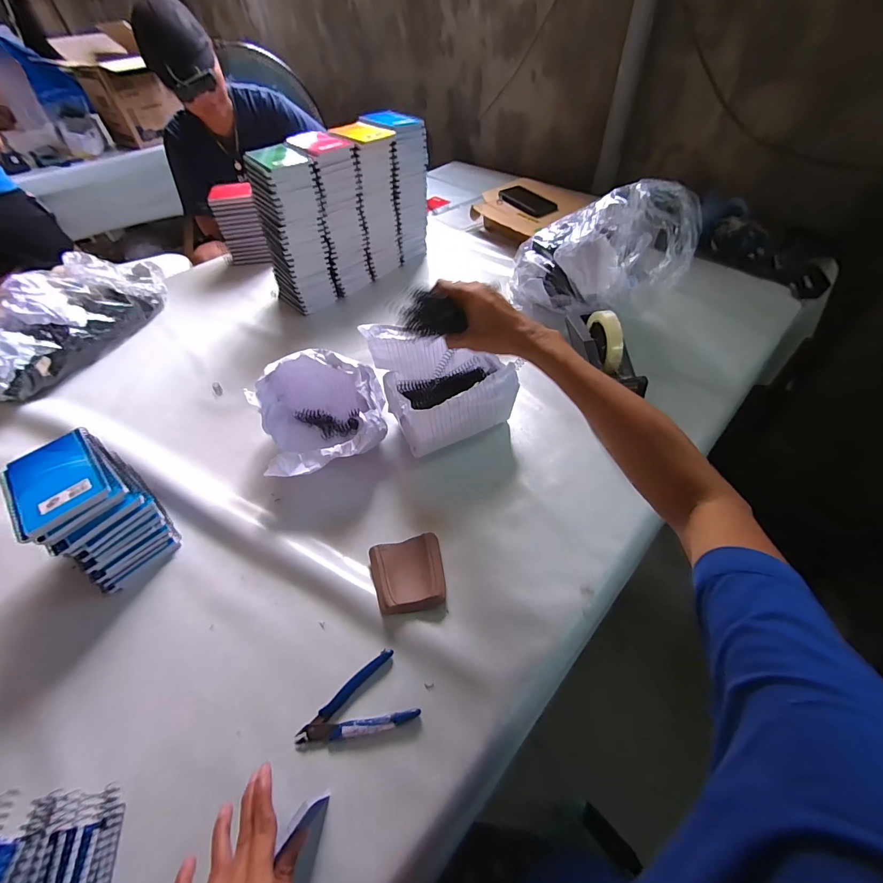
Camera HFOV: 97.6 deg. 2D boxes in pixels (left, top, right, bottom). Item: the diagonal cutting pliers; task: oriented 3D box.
[{"bbox_3d":[-0.088,0.282,0.400,0.113,0.013,0.070,-29,54,-19],"label":"diagonal cutting pliers"}]

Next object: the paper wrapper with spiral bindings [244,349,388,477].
[{"bbox_3d":[-0.183,-0.043,0.593,0.181,0.123,0.207,-9,50,-4],"label":"paper wrapper with spiral bindings"}]

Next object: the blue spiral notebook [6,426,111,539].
[{"bbox_3d":[-0.449,0.039,0.453,0.081,0.015,0.129,-36,57,-24],"label":"blue spiral notebook"}]

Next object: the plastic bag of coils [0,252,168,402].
[{"bbox_3d":[-0.783,-0.272,0.812,0.199,0.124,0.430,18,54,18],"label":"plastic bag of coils"}]

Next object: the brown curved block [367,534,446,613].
[{"bbox_3d":[-0.041,0.165,0.483,0.087,0.024,0.090,-12,50,-7],"label":"brown curved block"}]

